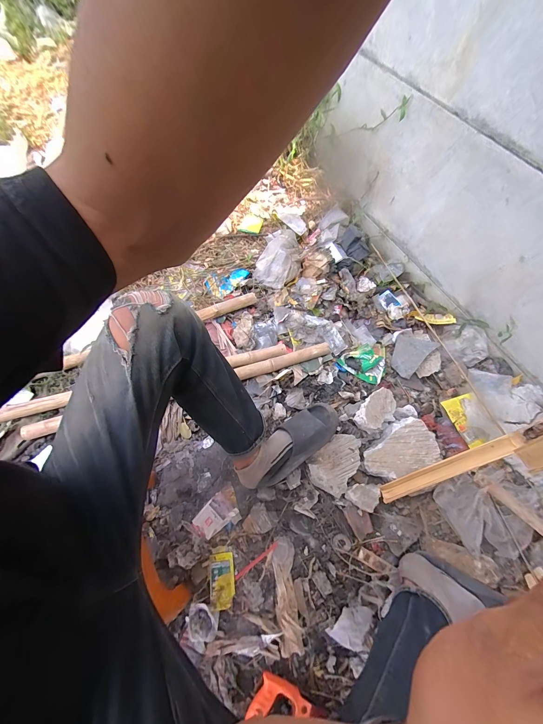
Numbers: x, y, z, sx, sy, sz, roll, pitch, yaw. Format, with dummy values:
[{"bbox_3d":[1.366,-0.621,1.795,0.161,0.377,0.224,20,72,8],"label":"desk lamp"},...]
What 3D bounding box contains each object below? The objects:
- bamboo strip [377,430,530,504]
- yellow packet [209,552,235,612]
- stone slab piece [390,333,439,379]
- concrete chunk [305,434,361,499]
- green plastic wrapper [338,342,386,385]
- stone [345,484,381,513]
[{"bbox_3d":[0.406,0.256,0.643,0.024,0.333,0.042,-2,55,-51],"label":"bamboo strip"},{"bbox_3d":[-0.119,0.528,0.660,0.057,0.010,0.108,-6,66,-4],"label":"yellow packet"},{"bbox_3d":[0.476,-0.017,0.934,0.119,0.019,0.145,19,81,34],"label":"stone slab piece"},{"bbox_3d":[0.172,0.270,0.752,0.117,0.047,0.160,29,68,11],"label":"concrete chunk"},{"bbox_3d":[0.334,-0.017,0.947,0.151,0.037,0.166,36,70,14],"label":"green plastic wrapper"},{"bbox_3d":[0.243,0.354,0.718,0.089,0.040,0.064,8,66,3],"label":"stone"}]

